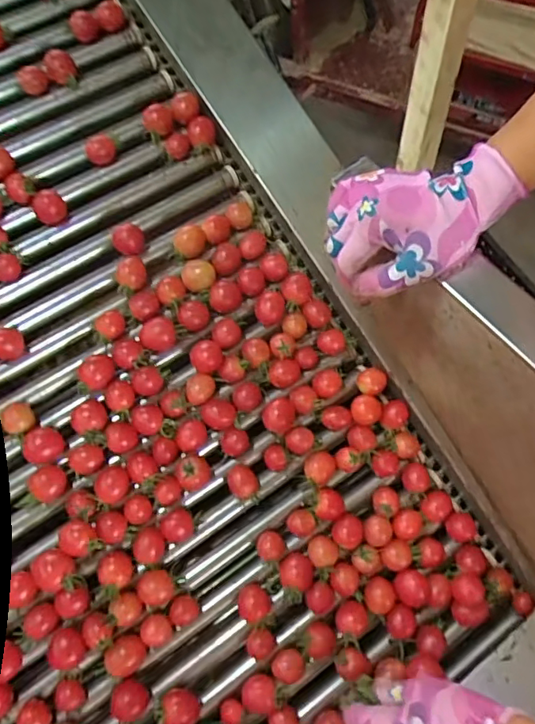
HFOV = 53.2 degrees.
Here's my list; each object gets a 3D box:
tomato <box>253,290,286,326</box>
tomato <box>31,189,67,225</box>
[{"bbox_3d":[0.002,-0.054,0.532,0.029,0.022,0.030,0,61,-1],"label":"tomato"},{"bbox_3d":[-0.209,-0.147,0.516,0.028,0.031,0.023,-32,66,-17],"label":"tomato"}]

